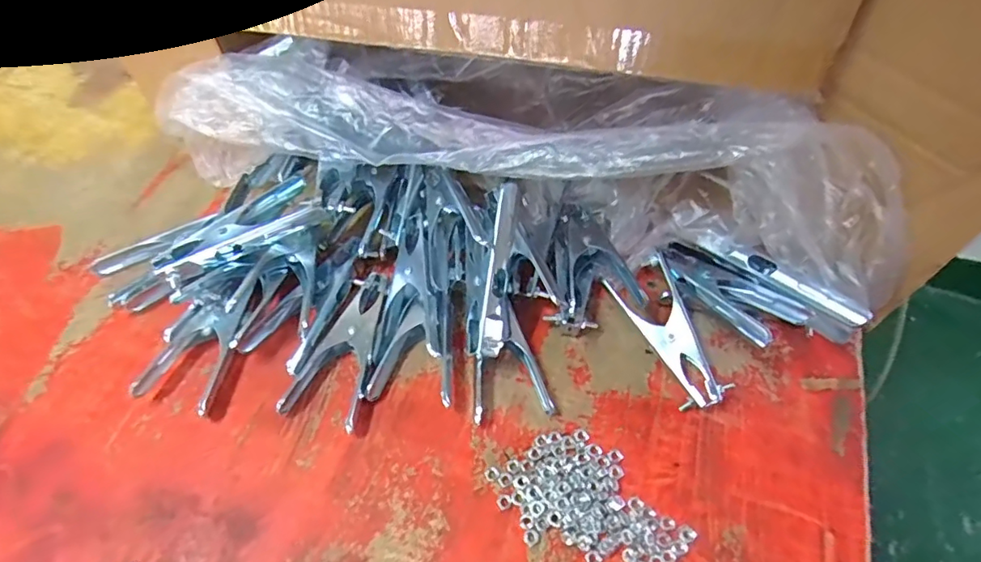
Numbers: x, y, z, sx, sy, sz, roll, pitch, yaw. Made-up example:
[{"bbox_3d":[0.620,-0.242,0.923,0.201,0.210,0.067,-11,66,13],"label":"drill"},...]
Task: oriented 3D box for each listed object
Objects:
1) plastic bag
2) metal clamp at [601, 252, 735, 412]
[{"bbox_3d":[0.029,-0.120,0.447,0.584,0.135,0.141,13,56,9],"label":"plastic bag"},{"bbox_3d":[0.150,0.040,0.439,0.053,0.032,0.129,-20,58,-14],"label":"metal clamp"}]

